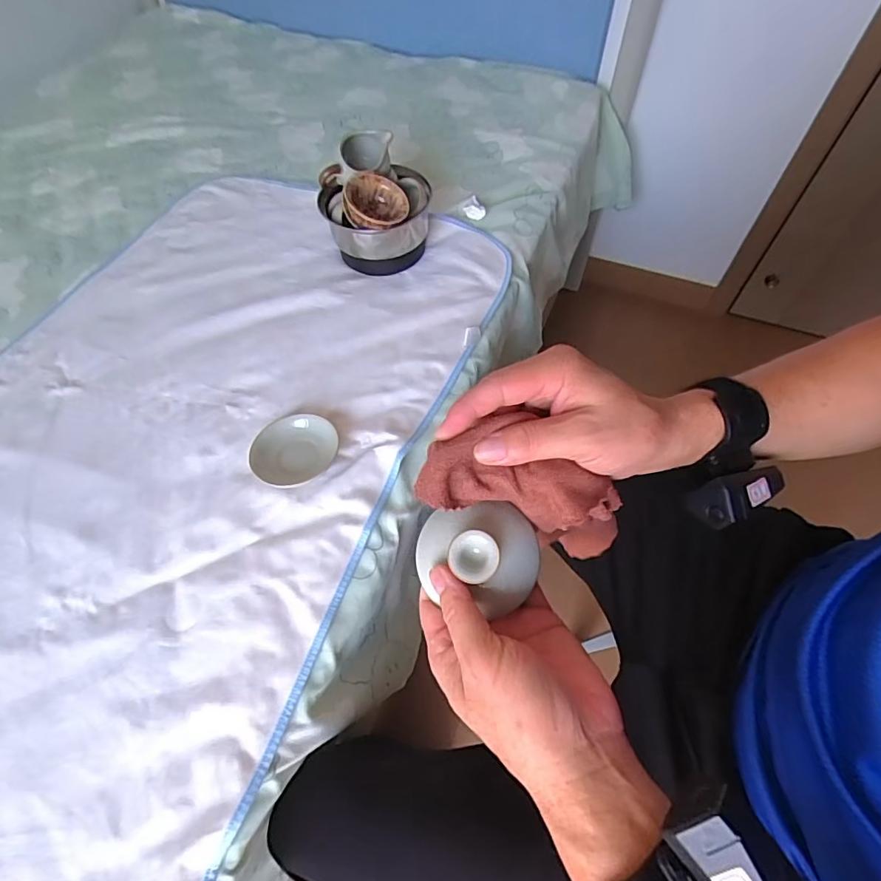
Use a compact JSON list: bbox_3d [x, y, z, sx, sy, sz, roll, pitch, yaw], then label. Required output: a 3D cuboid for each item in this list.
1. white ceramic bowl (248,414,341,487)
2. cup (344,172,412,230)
[{"bbox_3d":[-0.165,0.012,0.560,0.086,0.028,0.092,0,58,0],"label":"white ceramic bowl"},{"bbox_3d":[-0.097,-0.322,0.690,0.088,0.053,0.088,-24,86,-30],"label":"cup"}]

